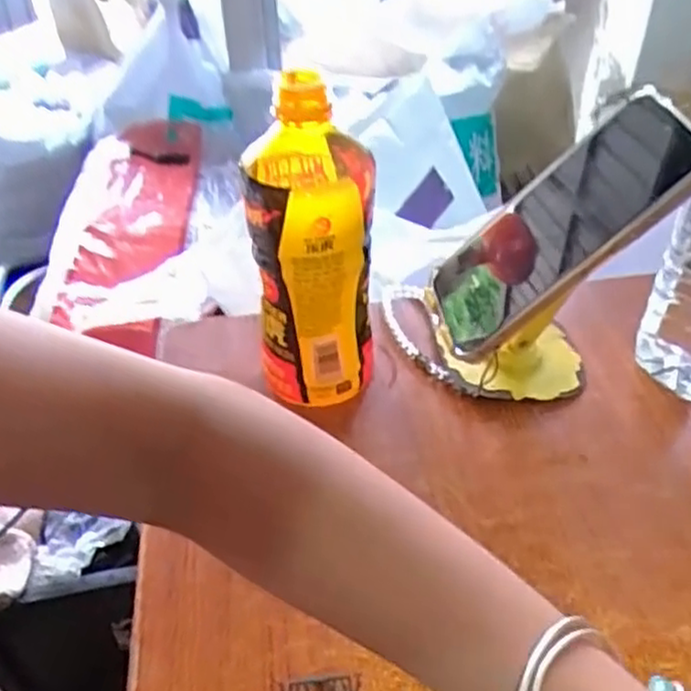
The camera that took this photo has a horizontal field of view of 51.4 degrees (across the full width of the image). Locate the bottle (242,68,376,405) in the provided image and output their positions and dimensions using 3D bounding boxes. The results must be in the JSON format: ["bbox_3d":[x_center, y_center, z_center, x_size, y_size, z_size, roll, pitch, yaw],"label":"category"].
[{"bbox_3d":[-0.019,-0.054,0.404,0.070,0.182,0.074,-5,41,-4],"label":"bottle"}]

